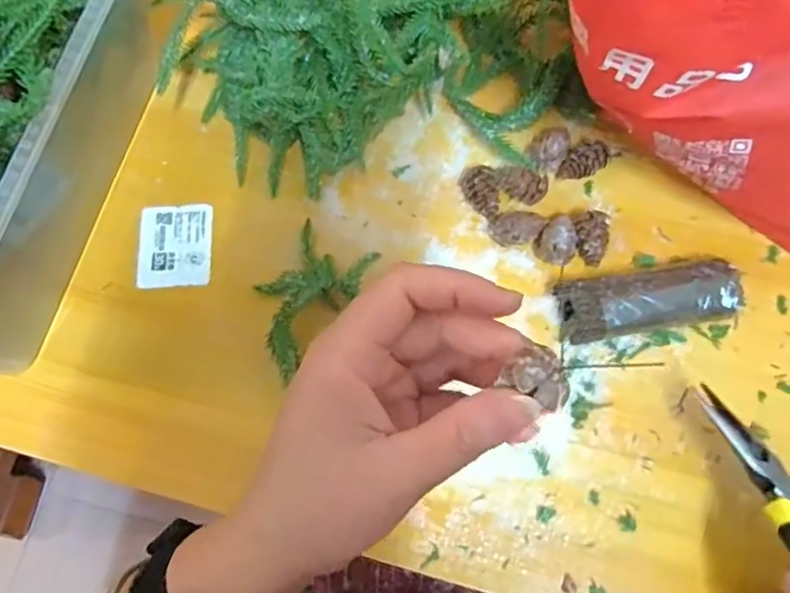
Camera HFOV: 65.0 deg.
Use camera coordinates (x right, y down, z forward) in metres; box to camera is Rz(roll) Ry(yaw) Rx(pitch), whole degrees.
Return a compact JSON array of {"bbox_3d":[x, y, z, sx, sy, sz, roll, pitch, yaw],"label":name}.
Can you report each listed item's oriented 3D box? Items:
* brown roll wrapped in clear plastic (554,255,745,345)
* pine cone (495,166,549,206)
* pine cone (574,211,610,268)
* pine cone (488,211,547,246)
[{"bbox_3d":[0.156,0.002,0.382,0.109,0.026,0.039,-10,73,-1],"label":"brown roll wrapped in clear plastic"},{"bbox_3d":[0.082,-0.071,0.404,0.033,0.021,0.020,20,75,7],"label":"pine cone"},{"bbox_3d":[0.125,-0.038,0.396,0.022,0.022,0.032,16,75,6],"label":"pine cone"},{"bbox_3d":[0.080,-0.044,0.404,0.033,0.019,0.020,-6,73,0],"label":"pine cone"}]

